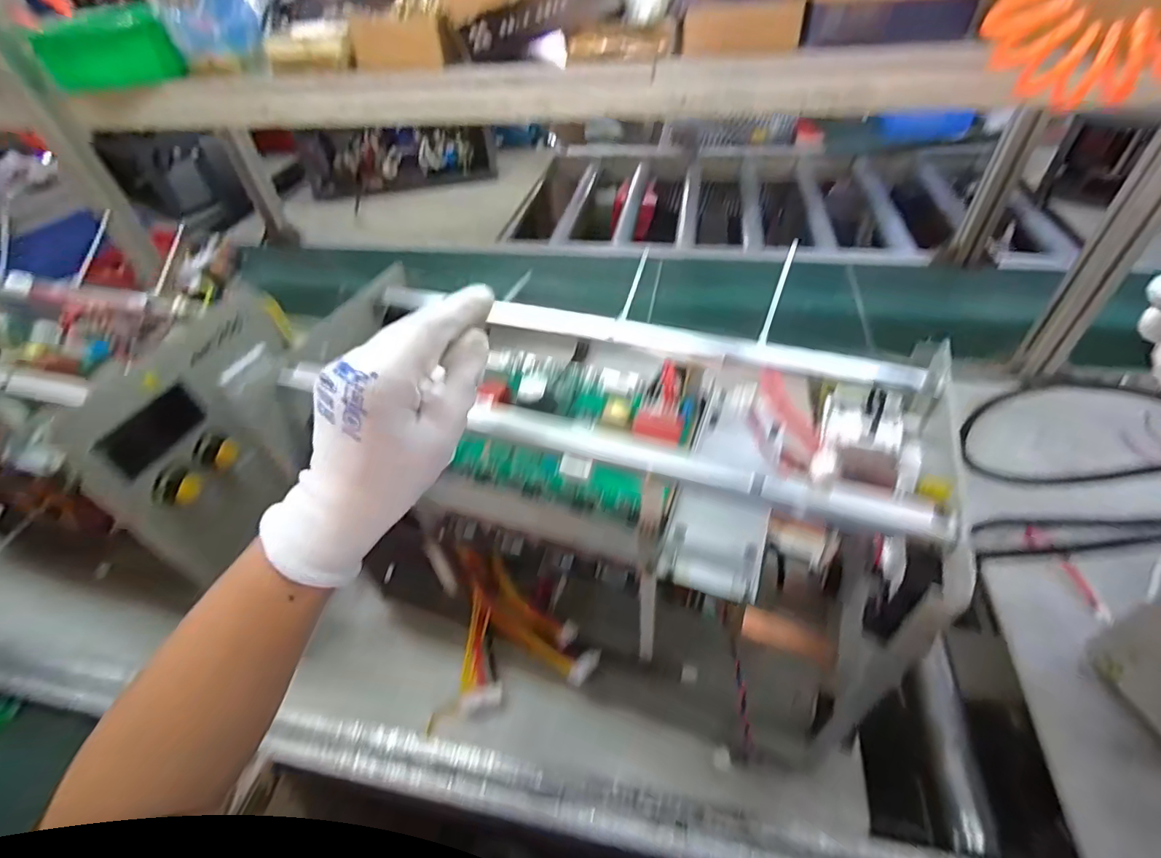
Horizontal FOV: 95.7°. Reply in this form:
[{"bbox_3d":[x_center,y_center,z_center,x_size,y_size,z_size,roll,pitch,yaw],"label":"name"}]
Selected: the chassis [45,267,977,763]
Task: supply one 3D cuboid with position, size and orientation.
[{"bbox_3d":[-0.066,0.081,0.463,0.592,0.307,0.191,9,47,14],"label":"chassis"}]

